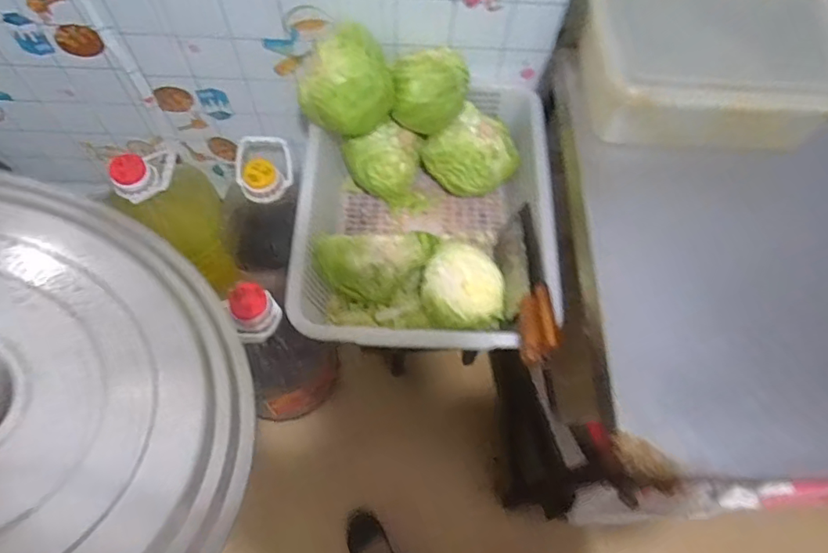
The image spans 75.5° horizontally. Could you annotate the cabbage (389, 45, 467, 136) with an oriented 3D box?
[{"bbox_3d":[0.030,-0.326,0.943,0.128,0.130,0.112,8,65,1],"label":"cabbage"}]

